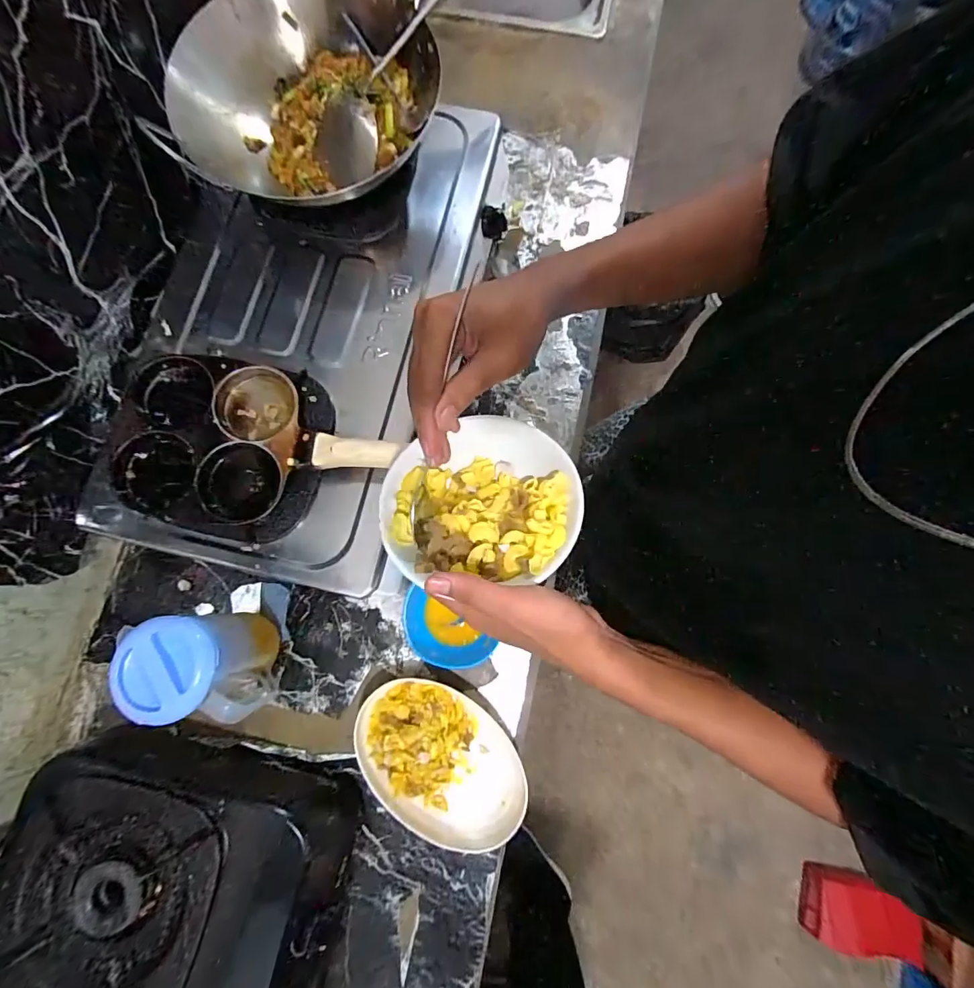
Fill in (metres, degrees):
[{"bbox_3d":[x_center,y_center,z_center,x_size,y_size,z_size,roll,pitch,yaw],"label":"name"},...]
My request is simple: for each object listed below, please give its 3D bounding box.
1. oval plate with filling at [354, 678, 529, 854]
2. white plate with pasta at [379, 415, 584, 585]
[{"bbox_3d":[-0.059,0.343,0.586,0.227,0.044,0.164,21,80,4],"label":"oval plate with filling"},{"bbox_3d":[-0.004,0.005,0.365,0.152,0.035,0.135,0,57,6],"label":"white plate with pasta"}]

